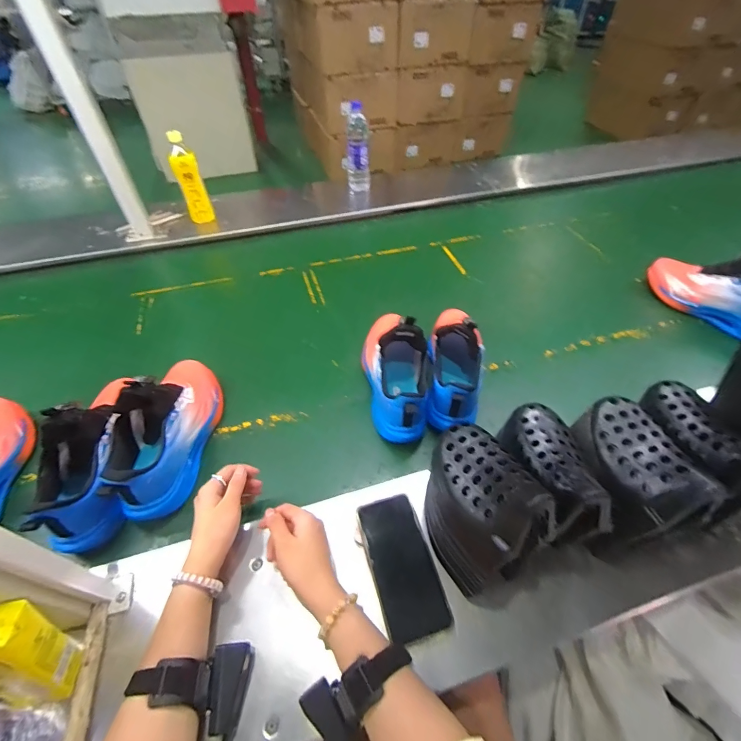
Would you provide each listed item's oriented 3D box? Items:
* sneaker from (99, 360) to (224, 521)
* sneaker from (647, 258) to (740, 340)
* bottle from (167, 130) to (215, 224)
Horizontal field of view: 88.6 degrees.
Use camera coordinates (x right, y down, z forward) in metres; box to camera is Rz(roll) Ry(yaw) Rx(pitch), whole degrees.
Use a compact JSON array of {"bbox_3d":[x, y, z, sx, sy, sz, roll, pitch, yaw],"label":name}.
[{"bbox_3d":[-0.305,0.063,0.562,0.085,0.149,0.271,3,48,3],"label":"sneaker"},{"bbox_3d":[0.743,-0.176,0.795,0.089,0.140,0.269,-22,52,-18],"label":"sneaker"},{"bbox_3d":[-0.470,-0.486,1.003,0.067,0.227,0.060,-17,50,-14],"label":"bottle"}]

